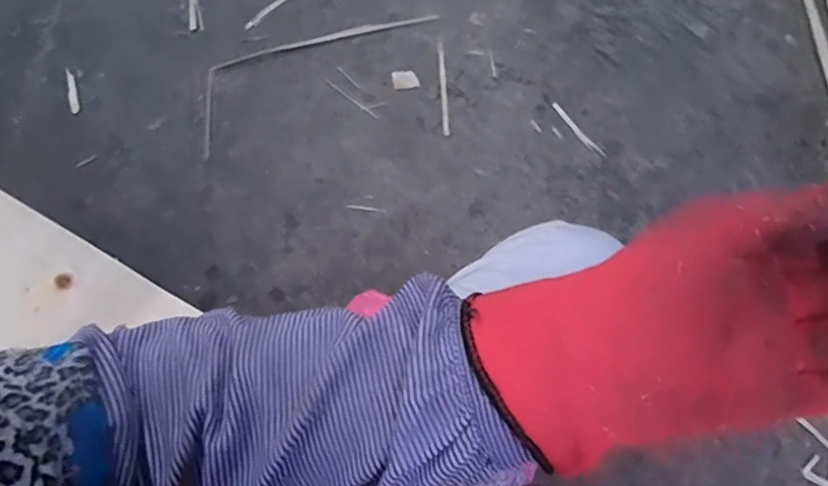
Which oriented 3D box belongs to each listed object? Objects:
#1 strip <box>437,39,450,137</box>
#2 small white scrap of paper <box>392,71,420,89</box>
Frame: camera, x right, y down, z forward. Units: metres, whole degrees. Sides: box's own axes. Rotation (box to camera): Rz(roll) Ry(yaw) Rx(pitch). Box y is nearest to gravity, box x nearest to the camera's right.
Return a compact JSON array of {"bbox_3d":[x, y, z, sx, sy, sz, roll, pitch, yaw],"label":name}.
[{"bbox_3d":[0.051,-0.278,1.041,0.012,0.004,0.194,-2,70,-3],"label":"strip"},{"bbox_3d":[-0.016,-0.290,1.044,0.046,0.004,0.036,-10,71,-6],"label":"small white scrap of paper"}]

